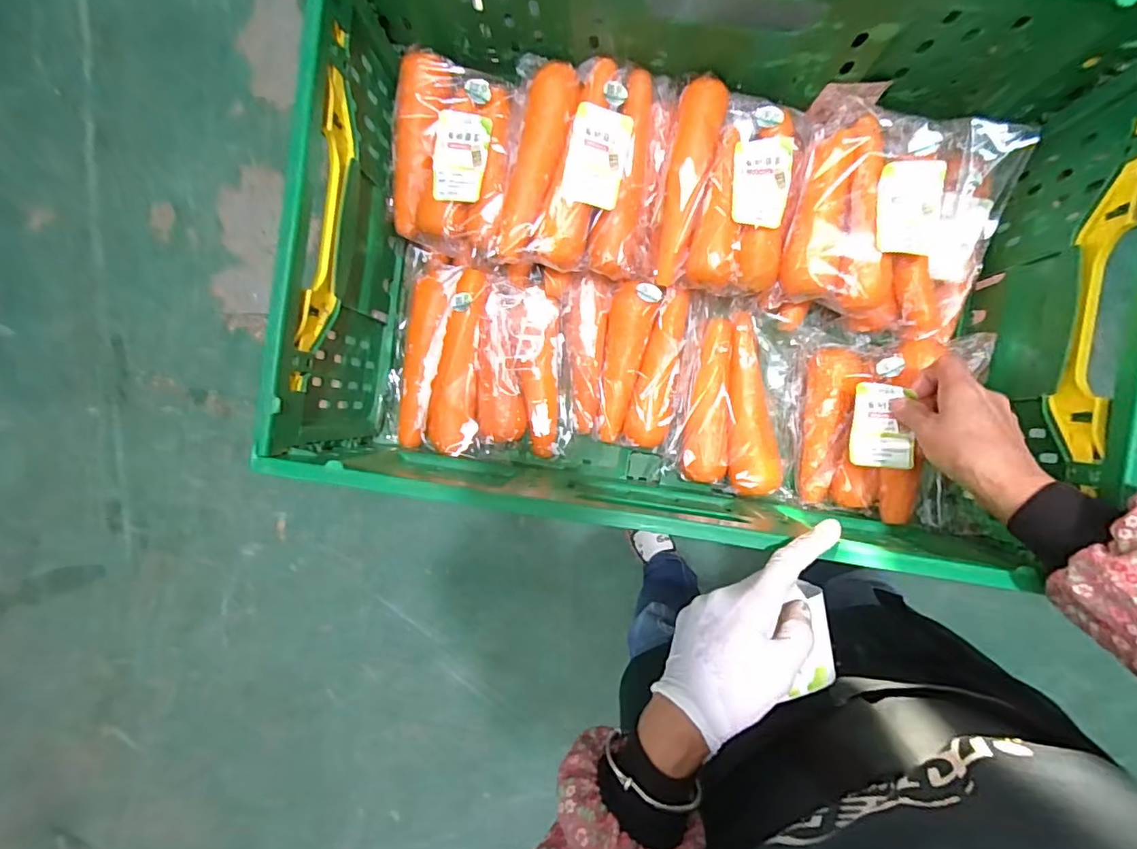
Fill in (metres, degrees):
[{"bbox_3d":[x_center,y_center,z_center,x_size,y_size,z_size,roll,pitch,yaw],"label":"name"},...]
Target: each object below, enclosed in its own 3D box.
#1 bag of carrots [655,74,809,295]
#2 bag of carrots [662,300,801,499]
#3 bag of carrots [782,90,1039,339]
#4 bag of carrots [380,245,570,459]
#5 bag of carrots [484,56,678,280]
[{"bbox_3d":[0.149,-0.210,0.483,0.123,0.045,0.171,12,92,4],"label":"bag of carrots"},{"bbox_3d":[0.177,-0.024,0.532,0.131,0.043,0.178,11,92,4],"label":"bag of carrots"},{"bbox_3d":[0.301,-0.190,0.480,0.189,0.059,0.198,10,92,4],"label":"bag of carrots"},{"bbox_3d":[-0.094,-0.066,0.541,0.190,0.056,0.194,7,92,4],"label":"bag of carrots"},{"bbox_3d":[0.014,-0.230,0.480,0.150,0.051,0.180,7,92,4],"label":"bag of carrots"}]

